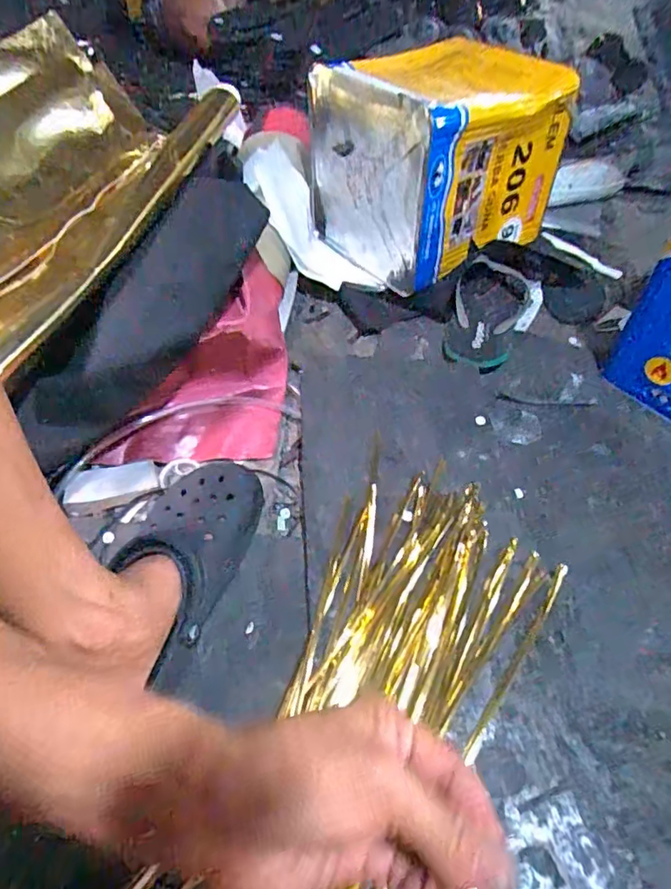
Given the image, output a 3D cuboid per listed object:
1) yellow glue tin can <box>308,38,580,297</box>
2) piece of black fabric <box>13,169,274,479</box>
[{"bbox_3d":[0.134,-0.407,0.804,0.267,0.244,0.267,-31,58,-23],"label":"yellow glue tin can"},{"bbox_3d":[-0.216,-0.139,0.645,0.385,0.121,0.048,-52,36,-2],"label":"piece of black fabric"}]

